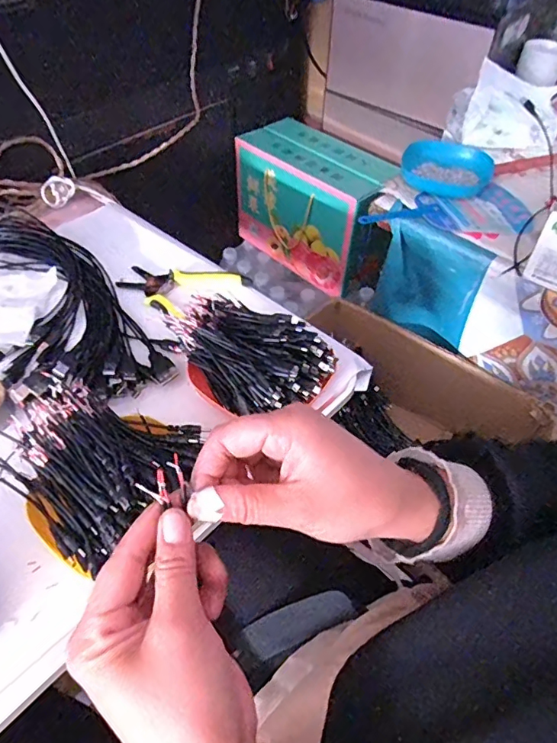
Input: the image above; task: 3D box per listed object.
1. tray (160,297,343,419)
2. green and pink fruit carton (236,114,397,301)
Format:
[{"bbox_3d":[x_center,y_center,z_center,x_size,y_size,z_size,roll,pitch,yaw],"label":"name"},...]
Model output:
[{"bbox_3d":[-0.033,-0.024,0.505,0.170,0.050,0.123,29,55,20],"label":"tray"},{"bbox_3d":[0.078,-0.357,1.065,0.172,0.233,0.326,-33,59,-26],"label":"green and pink fruit carton"}]

